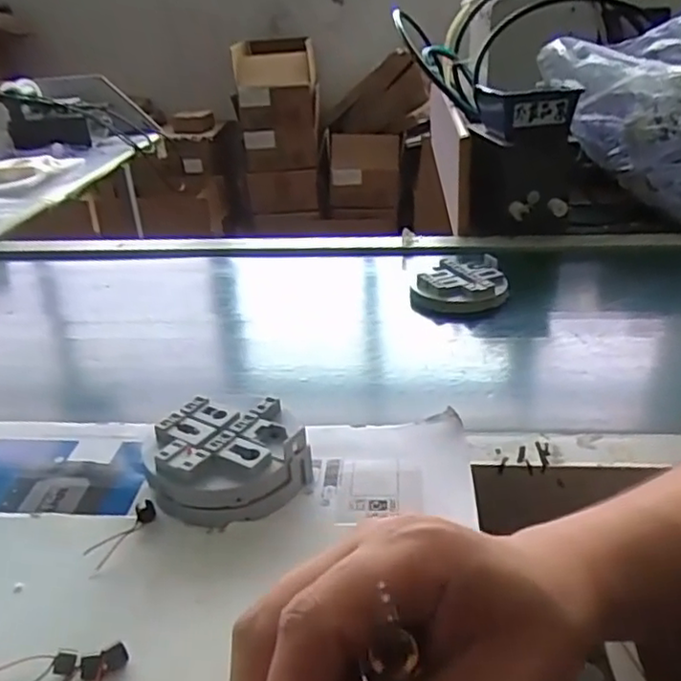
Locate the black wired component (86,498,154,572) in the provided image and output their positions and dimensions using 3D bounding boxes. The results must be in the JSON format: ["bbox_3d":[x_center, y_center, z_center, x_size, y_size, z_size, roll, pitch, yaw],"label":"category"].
[{"bbox_3d":[-0.133,0.117,0.411,0.015,0.009,0.051,12,30,26],"label":"black wired component"}]

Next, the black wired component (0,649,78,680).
[{"bbox_3d":[-0.158,0.160,0.328,0.058,0.008,0.020,-6,27,-7],"label":"black wired component"}]

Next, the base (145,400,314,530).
[{"bbox_3d":[-0.078,0.078,0.450,0.094,0.041,0.088,-2,27,1],"label":"base"}]

